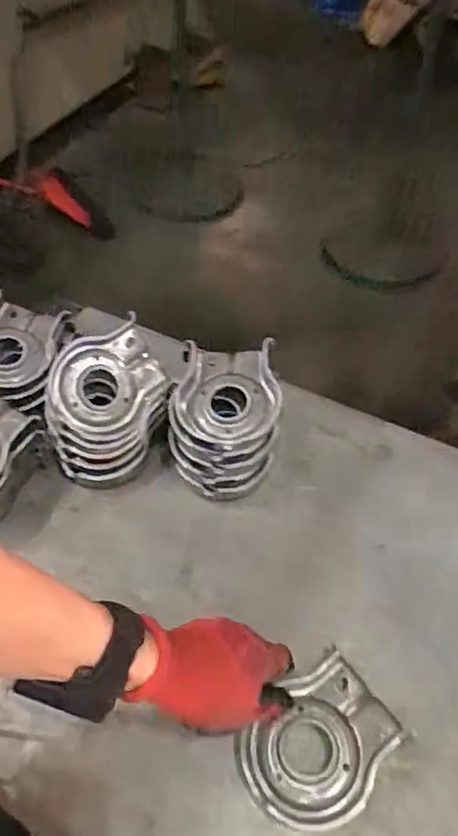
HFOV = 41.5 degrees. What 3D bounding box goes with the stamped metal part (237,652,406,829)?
[{"bbox_3d":[0.072,0.256,0.476,0.089,0.023,0.124,37,59,25],"label":"stamped metal part"}]

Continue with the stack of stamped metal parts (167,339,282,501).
[{"bbox_3d":[-0.003,0.000,0.648,0.106,0.091,0.148,6,51,3],"label":"stack of stamped metal parts"}]

